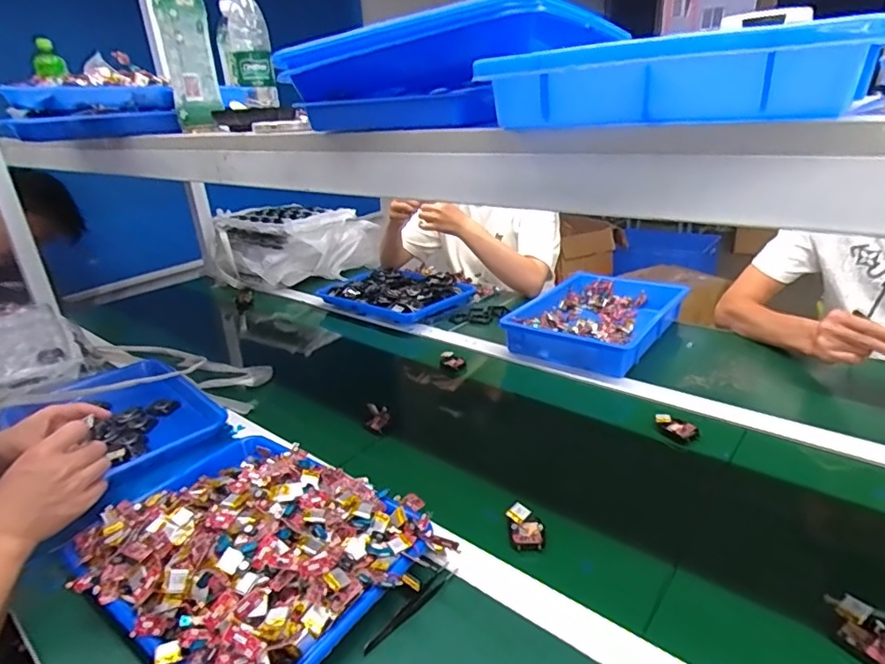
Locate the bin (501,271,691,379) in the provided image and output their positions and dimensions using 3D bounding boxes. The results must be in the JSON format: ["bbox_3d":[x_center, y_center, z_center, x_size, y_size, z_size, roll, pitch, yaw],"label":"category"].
[{"bbox_3d":[0.307,-0.029,1.060,0.248,0.061,0.353,14,30,36],"label":"bin"}]

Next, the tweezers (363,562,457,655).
[{"bbox_3d":[-0.028,0.260,0.507,0.015,0.010,0.118,15,30,37],"label":"tweezers"}]

